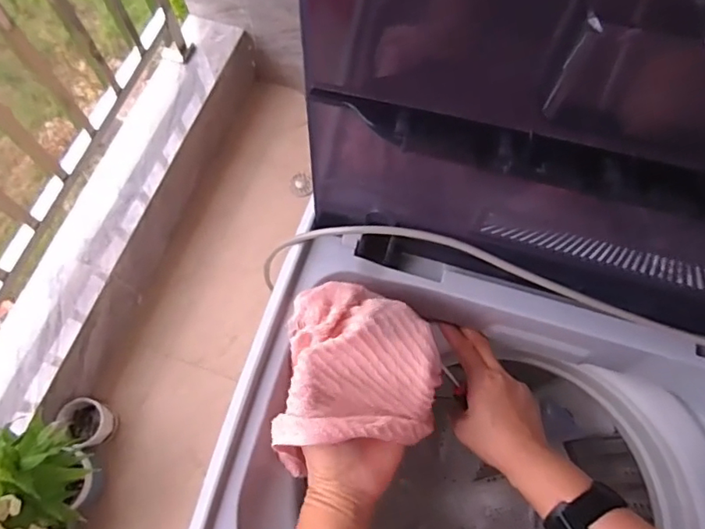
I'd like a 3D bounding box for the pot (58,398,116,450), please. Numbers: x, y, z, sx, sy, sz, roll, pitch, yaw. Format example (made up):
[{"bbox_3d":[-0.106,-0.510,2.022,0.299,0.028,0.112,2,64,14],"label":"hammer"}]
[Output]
[{"bbox_3d":[-0.618,0.364,1.232,0.100,0.092,0.091,31,72,10],"label":"pot"}]

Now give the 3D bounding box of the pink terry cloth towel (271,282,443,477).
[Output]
[{"bbox_3d":[0.006,0.090,0.446,0.129,0.055,0.142,1,69,0],"label":"pink terry cloth towel"}]

